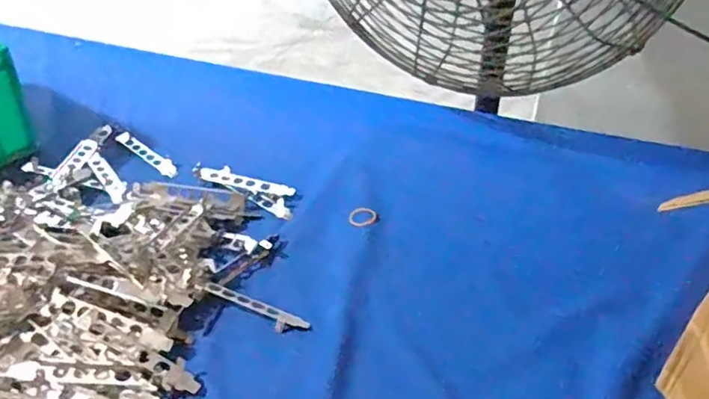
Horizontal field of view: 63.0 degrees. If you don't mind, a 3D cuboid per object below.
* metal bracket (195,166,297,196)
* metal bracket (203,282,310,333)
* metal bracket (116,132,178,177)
[{"bbox_3d":[-0.133,-0.021,0.696,0.124,0.014,0.023,12,40,13],"label":"metal bracket"},{"bbox_3d":[-0.092,0.100,0.531,0.107,0.009,0.021,20,53,12],"label":"metal bracket"},{"bbox_3d":[-0.268,-0.060,0.754,0.125,0.008,0.025,31,47,31],"label":"metal bracket"}]

